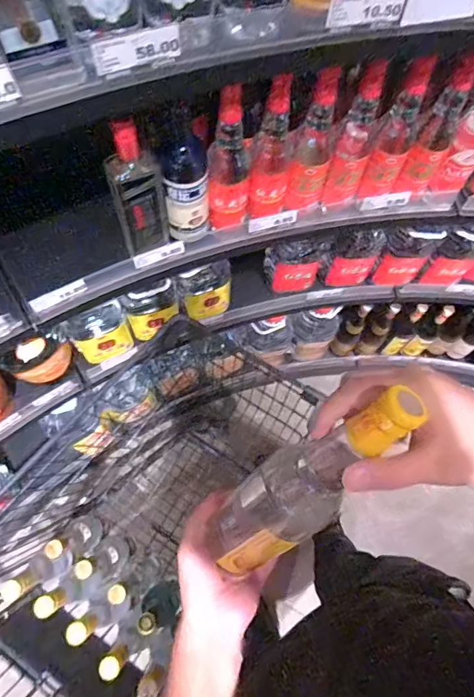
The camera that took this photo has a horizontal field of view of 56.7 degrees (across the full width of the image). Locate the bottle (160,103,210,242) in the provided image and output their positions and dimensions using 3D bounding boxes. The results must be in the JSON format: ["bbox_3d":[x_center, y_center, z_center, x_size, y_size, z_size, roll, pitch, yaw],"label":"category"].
[{"bbox_3d":[-0.078,-0.254,0.671,0.067,0.205,0.058,-7,67,-6],"label":"bottle"}]

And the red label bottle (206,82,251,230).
[{"bbox_3d":[-0.008,-0.273,0.670,0.055,0.221,0.056,26,68,8],"label":"red label bottle"}]

